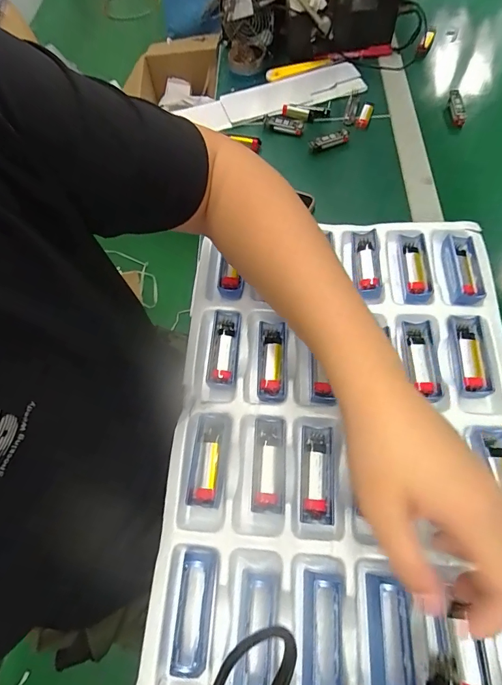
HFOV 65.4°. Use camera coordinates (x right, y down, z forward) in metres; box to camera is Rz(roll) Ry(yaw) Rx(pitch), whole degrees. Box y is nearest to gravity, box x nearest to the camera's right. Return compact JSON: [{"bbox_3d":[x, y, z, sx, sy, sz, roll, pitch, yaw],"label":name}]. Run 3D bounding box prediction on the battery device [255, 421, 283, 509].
[{"bbox_3d":[0.016,0.106,0.343,0.020,0.011,0.071,2,64,6],"label":"battery device"}]

